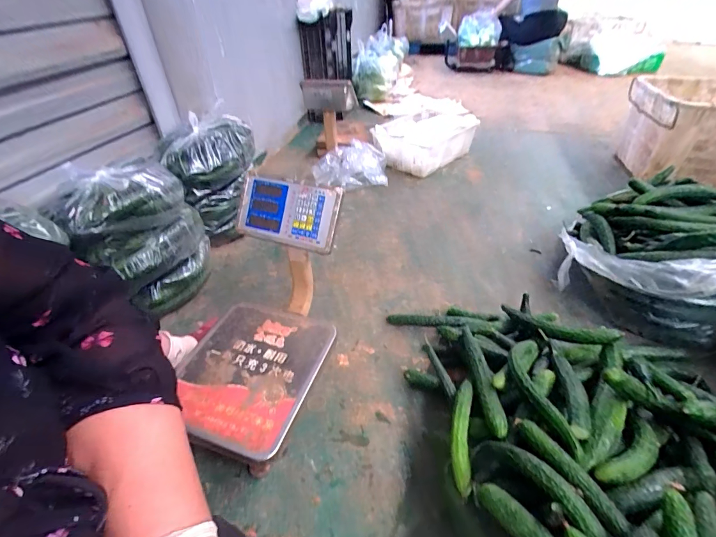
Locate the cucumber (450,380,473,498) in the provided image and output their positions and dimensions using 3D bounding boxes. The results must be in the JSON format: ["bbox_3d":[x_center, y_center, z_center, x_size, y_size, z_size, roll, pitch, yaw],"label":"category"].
[{"bbox_3d":[0.191,0.292,0.655,0.039,0.053,0.204,9,42,11],"label":"cucumber"}]

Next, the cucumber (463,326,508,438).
[{"bbox_3d":[0.249,0.216,0.721,0.038,0.031,0.289,1,26,5],"label":"cucumber"}]

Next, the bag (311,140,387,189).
[{"bbox_3d":[-0.037,-0.457,1.634,0.336,0.161,0.182,-6,41,-5],"label":"bag"}]

